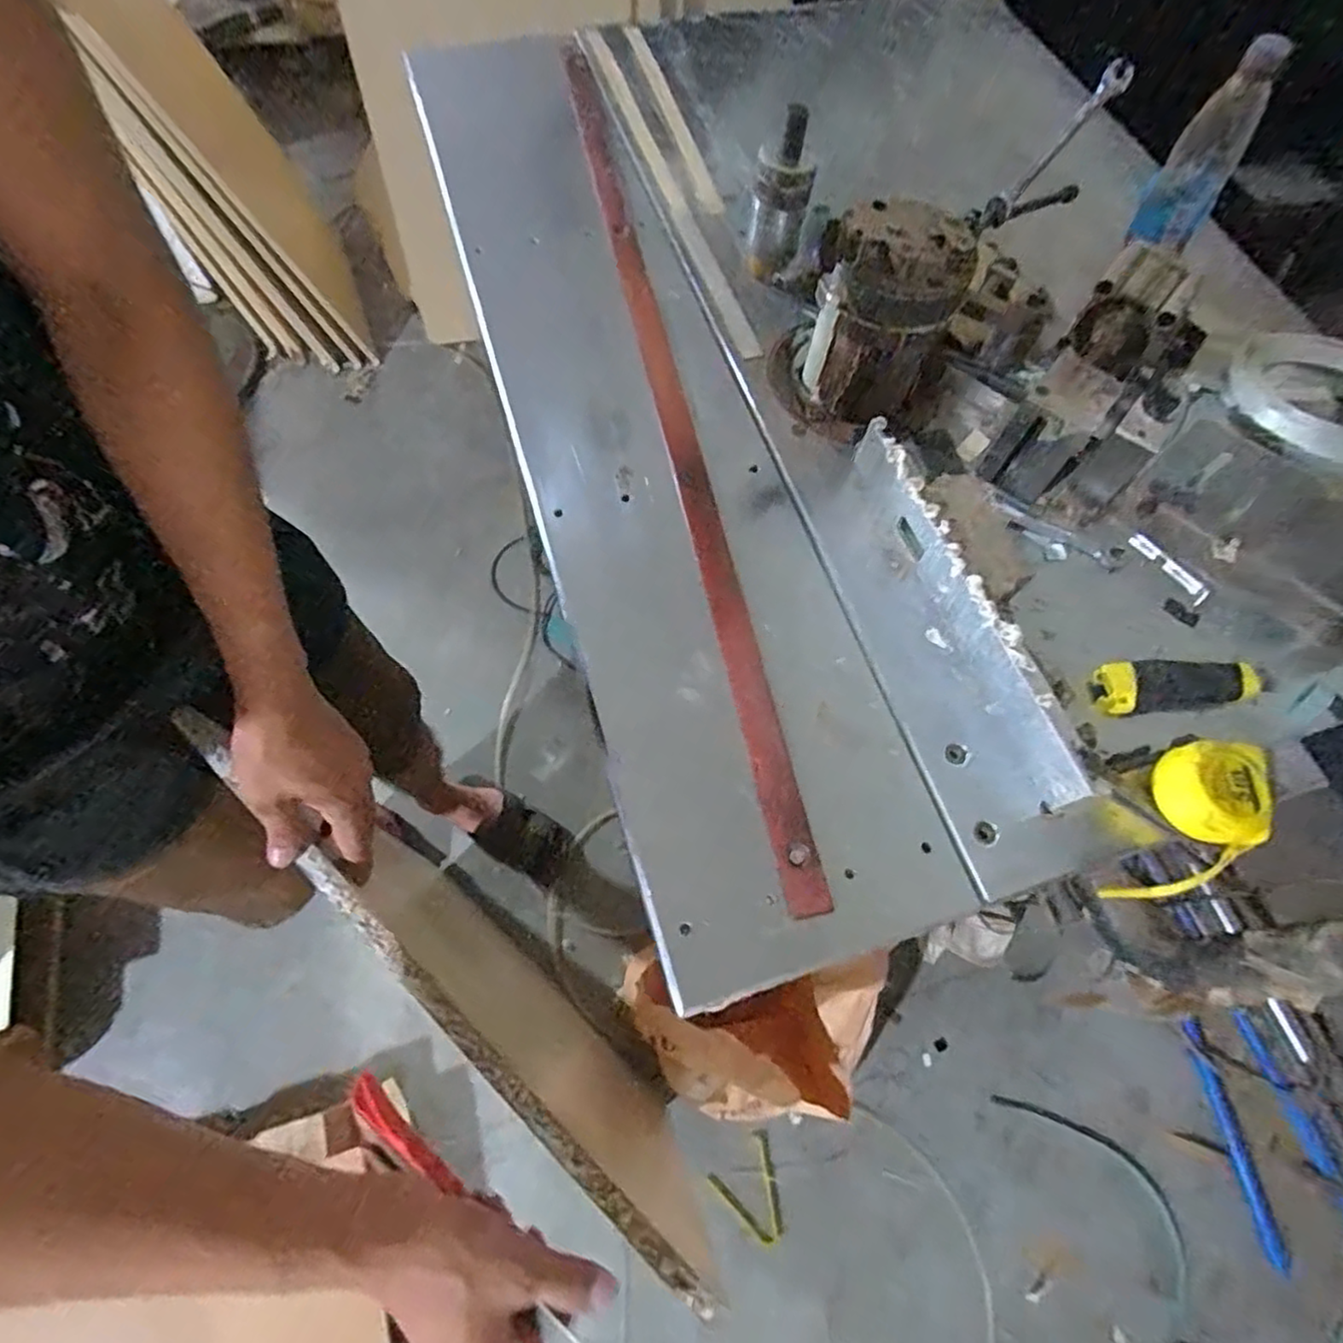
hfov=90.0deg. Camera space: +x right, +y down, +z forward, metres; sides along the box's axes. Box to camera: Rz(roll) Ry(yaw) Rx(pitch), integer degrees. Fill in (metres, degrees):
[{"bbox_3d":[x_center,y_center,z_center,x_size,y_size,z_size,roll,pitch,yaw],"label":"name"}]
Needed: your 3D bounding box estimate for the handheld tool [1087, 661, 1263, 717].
[{"bbox_3d":[0.394,0.008,0.517,0.125,0.025,0.036,-3,66,-5],"label":"handheld tool"}]

